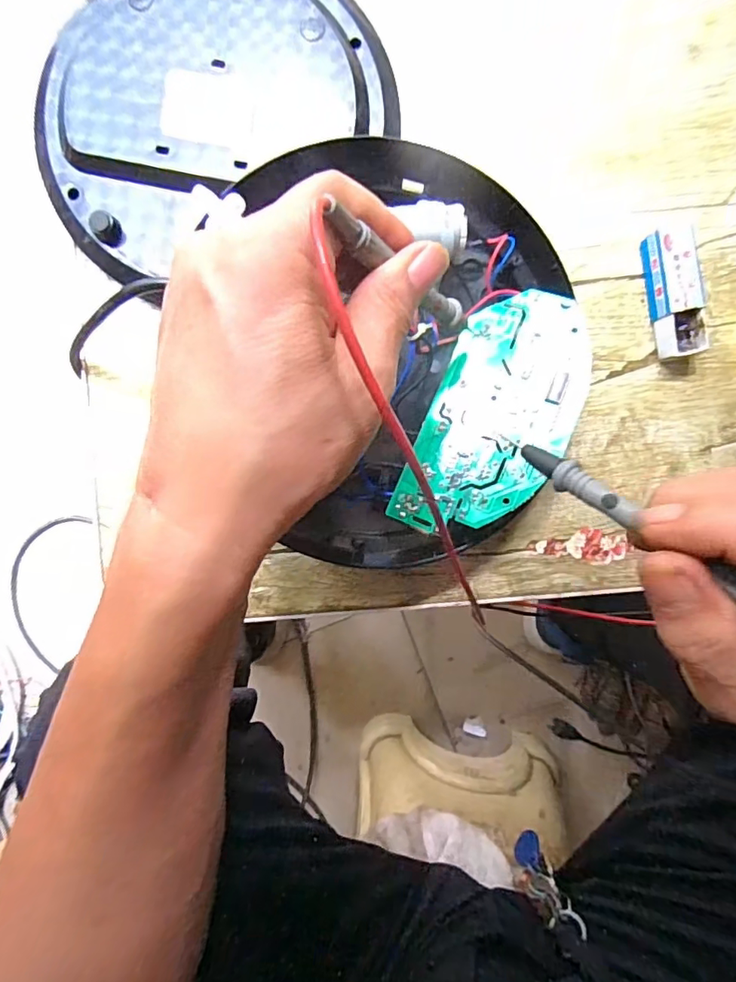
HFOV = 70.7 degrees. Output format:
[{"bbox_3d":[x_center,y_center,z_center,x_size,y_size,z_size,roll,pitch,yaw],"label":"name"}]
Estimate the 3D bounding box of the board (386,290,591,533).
[{"bbox_3d":[0.070,-0.041,0.277,0.073,0.004,0.140,20,84,14],"label":"board"}]

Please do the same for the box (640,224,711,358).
[{"bbox_3d":[0.181,-0.117,0.306,0.023,0.022,0.072,-11,93,0],"label":"box"}]

